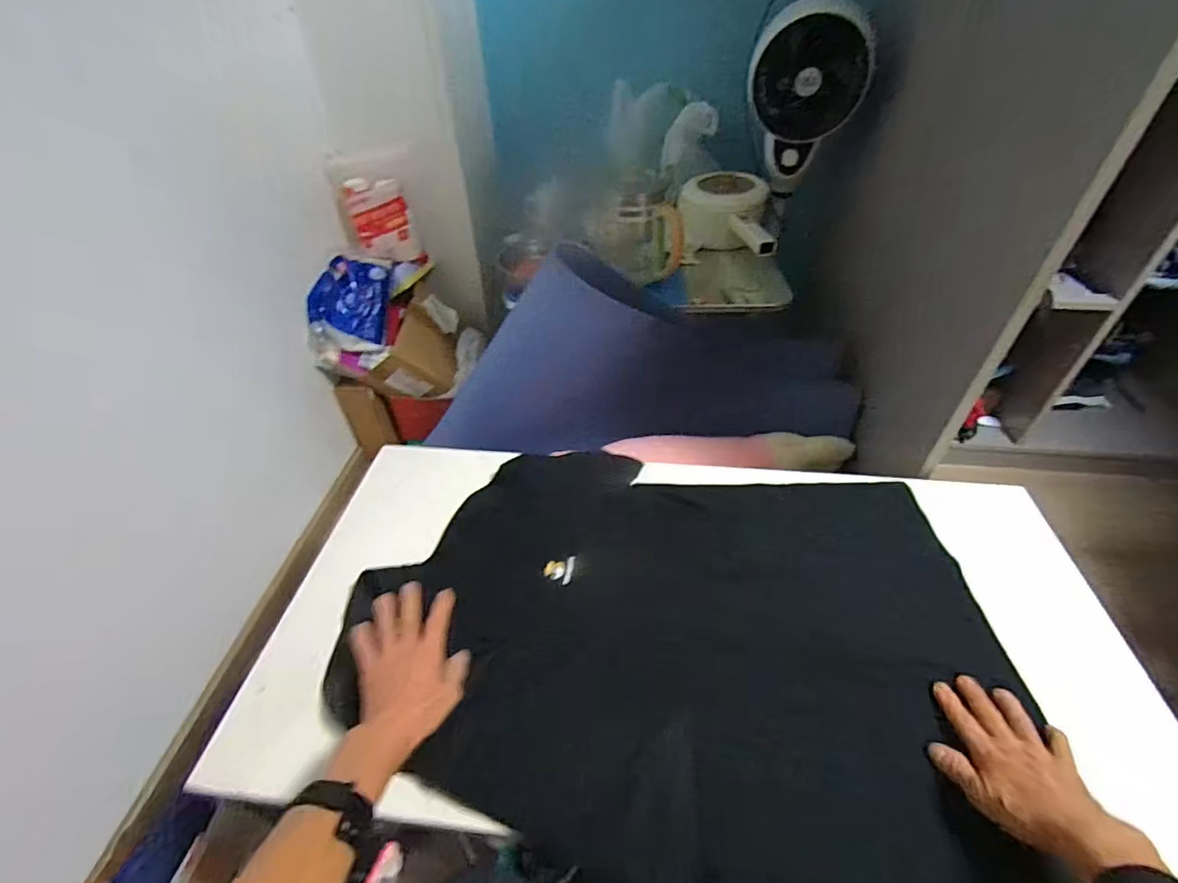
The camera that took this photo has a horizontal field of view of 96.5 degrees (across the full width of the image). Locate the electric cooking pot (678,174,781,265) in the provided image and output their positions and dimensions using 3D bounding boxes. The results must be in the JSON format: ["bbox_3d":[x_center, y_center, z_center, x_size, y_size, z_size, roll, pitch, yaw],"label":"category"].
[{"bbox_3d":[0.294,-0.475,1.139,0.182,0.141,0.257,3,44,6],"label":"electric cooking pot"}]

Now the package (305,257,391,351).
[{"bbox_3d":[-0.547,-0.325,1.210,0.157,0.222,0.058,7,-3,-23],"label":"package"}]

